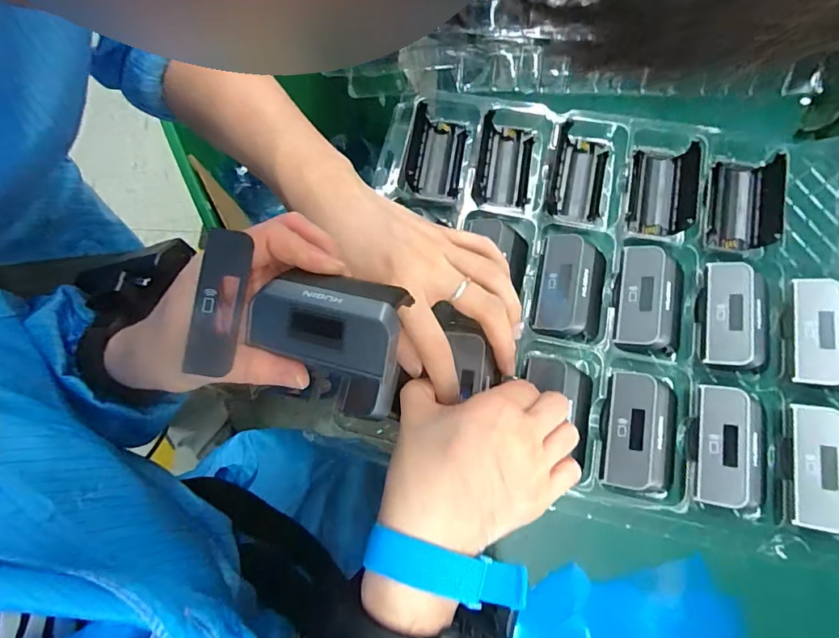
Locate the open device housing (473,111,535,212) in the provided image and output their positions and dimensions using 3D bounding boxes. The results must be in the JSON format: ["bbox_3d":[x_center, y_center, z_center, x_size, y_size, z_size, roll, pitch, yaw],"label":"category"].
[{"bbox_3d":[0.068,-0.122,0.372,0.043,0.024,0.075,8,73,3],"label":"open device housing"}]

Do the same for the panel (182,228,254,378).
[{"bbox_3d":[-0.095,-0.009,0.226,0.021,0.005,0.068,5,83,2],"label":"panel"}]

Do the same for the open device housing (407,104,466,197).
[{"bbox_3d":[0.013,-0.132,0.376,0.043,0.024,0.067,8,73,3],"label":"open device housing"}]

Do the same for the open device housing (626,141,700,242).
[{"bbox_3d":[0.185,-0.099,0.354,0.047,0.024,0.073,14,73,5],"label":"open device housing"}]

